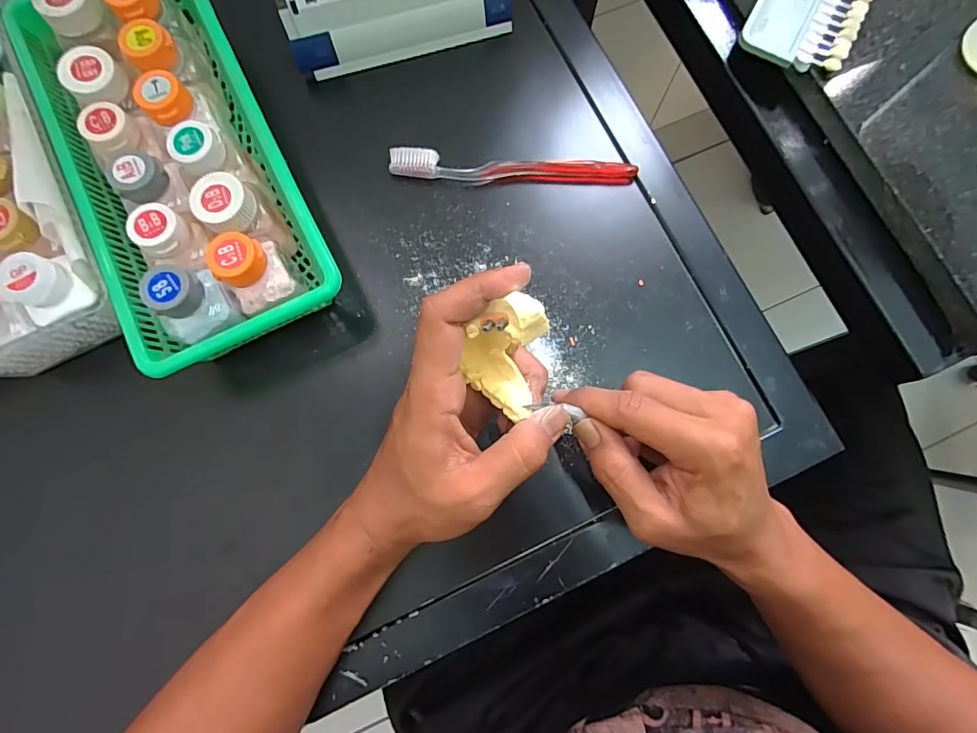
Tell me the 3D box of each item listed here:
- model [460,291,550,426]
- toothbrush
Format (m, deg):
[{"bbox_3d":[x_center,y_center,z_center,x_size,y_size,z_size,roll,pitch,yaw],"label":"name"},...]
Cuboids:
[{"bbox_3d":[0.009,-0.007,0.248,0.045,0.064,0.026,30,58,8],"label":"model"},{"bbox_3d":[0.019,-0.154,0.379,0.187,0.013,0.022,3,79,0],"label":"toothbrush"}]

